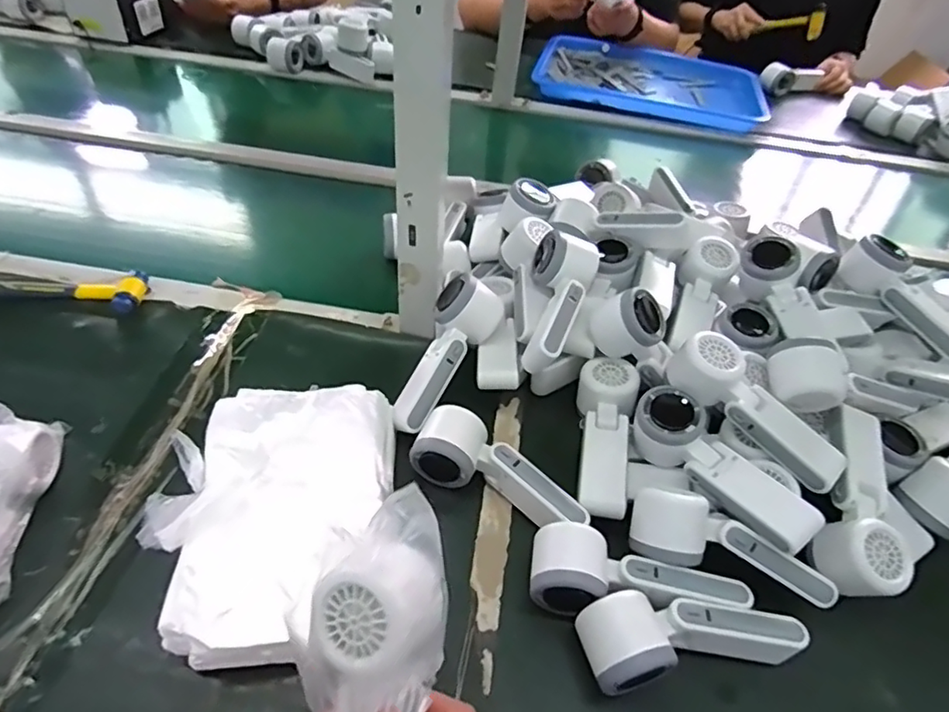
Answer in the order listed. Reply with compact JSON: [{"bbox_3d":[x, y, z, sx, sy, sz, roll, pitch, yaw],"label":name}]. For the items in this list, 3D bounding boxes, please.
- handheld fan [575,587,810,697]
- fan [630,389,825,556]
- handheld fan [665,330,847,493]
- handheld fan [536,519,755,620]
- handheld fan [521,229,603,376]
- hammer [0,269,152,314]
[{"bbox_3d":[0.160,0.203,0.428,0.162,0.055,0.057,-5,47,-11],"label":"handheld fan"},{"bbox_3d":[0.207,0.096,0.493,0.046,0.053,0.164,-27,54,-28],"label":"fan"},{"bbox_3d":[0.250,0.049,0.519,0.165,0.045,0.058,45,57,14],"label":"handheld fan"},{"bbox_3d":[0.127,0.181,0.452,0.164,0.051,0.062,10,46,4],"label":"handheld fan"},{"bbox_3d":[0.081,-0.055,0.583,0.063,0.049,0.148,15,62,8],"label":"handheld fan"},{"bbox_3d":[-0.497,-0.076,0.650,0.236,0.025,0.057,2,46,-4],"label":"hammer"}]

